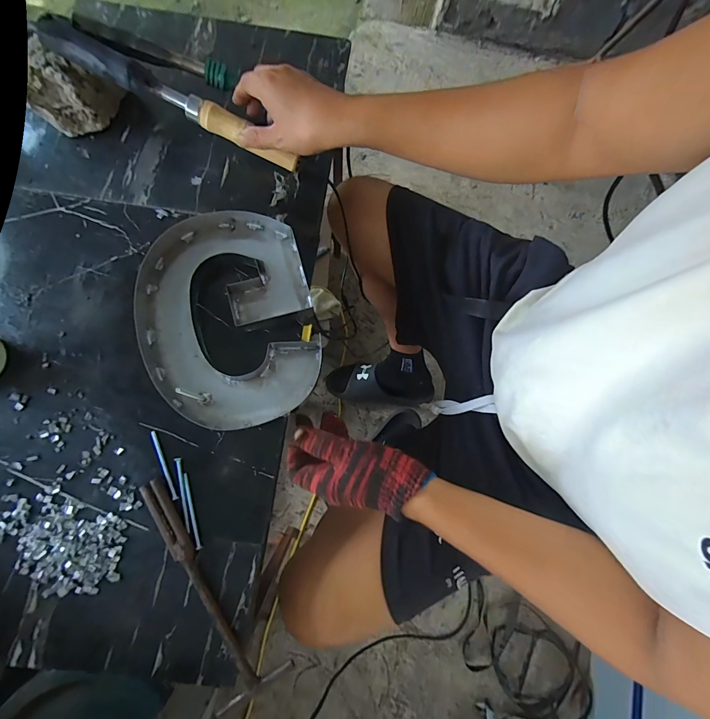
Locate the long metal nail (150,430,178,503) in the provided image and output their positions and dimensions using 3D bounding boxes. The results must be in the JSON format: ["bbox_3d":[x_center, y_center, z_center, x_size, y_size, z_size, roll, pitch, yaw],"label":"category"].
[{"bbox_3d":[-0.202,0.111,0.376,0.006,0.004,0.076,-26,80,-10],"label":"long metal nail"}]

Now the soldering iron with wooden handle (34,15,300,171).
[{"bbox_3d":[-0.209,-0.307,0.424,0.293,0.034,0.025,22,73,-14],"label":"soldering iron with wooden handle"}]

